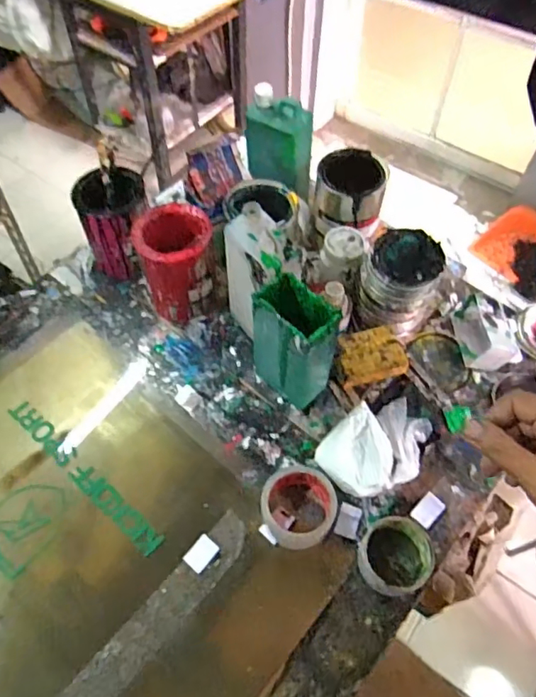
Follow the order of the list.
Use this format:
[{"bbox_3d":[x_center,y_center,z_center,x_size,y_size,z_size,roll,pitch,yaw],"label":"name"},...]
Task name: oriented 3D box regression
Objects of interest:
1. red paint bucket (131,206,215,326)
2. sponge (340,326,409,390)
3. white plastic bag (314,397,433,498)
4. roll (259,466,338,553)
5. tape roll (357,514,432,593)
[{"bbox_3d":[-0.133,-0.117,0.804,0.102,0.161,0.101,0,57,-1],"label":"red paint bucket"},{"bbox_3d":[0.150,0.010,0.763,0.091,0.025,0.072,-10,58,-8],"label":"sponge"},{"bbox_3d":[0.149,0.131,0.713,0.147,0.049,0.109,-33,64,-20],"label":"white plastic bag"},{"bbox_3d":[0.037,0.195,0.665,0.089,0.054,0.094,0,57,-1],"label":"roll"},{"bbox_3d":[0.159,0.248,0.644,0.098,0.036,0.085,-11,58,-8],"label":"tape roll"}]

